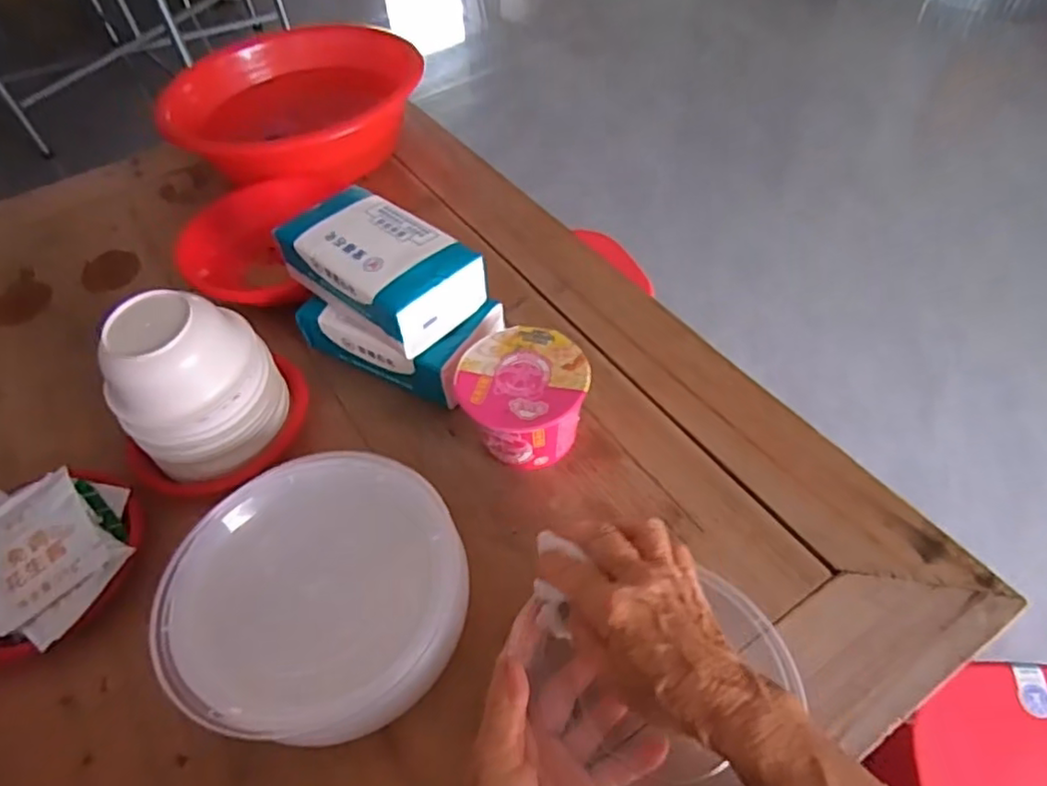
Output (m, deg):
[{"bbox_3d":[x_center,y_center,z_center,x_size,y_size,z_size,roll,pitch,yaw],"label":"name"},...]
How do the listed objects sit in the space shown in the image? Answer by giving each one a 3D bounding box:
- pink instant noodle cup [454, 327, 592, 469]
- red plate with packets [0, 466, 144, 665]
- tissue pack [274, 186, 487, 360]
[{"bbox_3d":[0.000,0.005,0.505,0.093,0.063,0.091,-2,53,3],"label":"pink instant noodle cup"},{"bbox_3d":[-0.354,0.113,0.465,0.150,0.035,0.138,-2,53,3],"label":"red plate with packets"},{"bbox_3d":[-0.120,-0.105,0.535,0.162,0.054,0.094,32,62,26],"label":"tissue pack"}]

